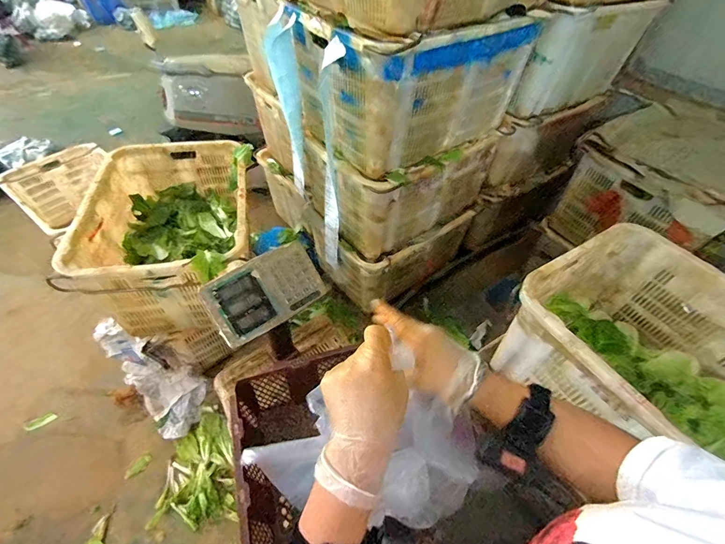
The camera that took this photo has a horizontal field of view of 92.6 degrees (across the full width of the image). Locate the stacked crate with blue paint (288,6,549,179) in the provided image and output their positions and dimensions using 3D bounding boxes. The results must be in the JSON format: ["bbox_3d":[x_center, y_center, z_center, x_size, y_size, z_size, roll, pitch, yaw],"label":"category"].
[{"bbox_3d":[0.144,-0.583,1.045,0.607,0.333,0.410,-30,57,-27],"label":"stacked crate with blue paint"}]

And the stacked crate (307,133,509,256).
[{"bbox_3d":[0.139,-0.363,1.300,0.622,0.334,0.416,-30,57,-27],"label":"stacked crate"}]

